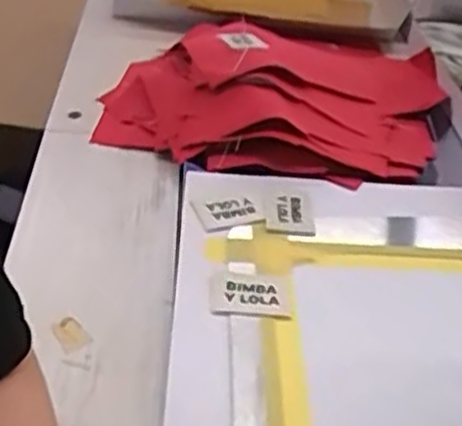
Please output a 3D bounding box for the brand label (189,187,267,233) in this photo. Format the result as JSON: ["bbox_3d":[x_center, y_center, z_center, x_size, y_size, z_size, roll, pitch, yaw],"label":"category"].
[{"bbox_3d":[-0.003,-0.003,0.545,0.043,0.004,0.041,-14,43,-23],"label":"brand label"}]

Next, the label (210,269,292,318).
[{"bbox_3d":[0.012,0.051,0.481,0.050,0.004,0.039,4,39,-3],"label":"label"}]

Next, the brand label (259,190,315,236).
[{"bbox_3d":[0.041,-0.001,0.550,0.036,0.004,0.042,3,49,-9],"label":"brand label"}]

